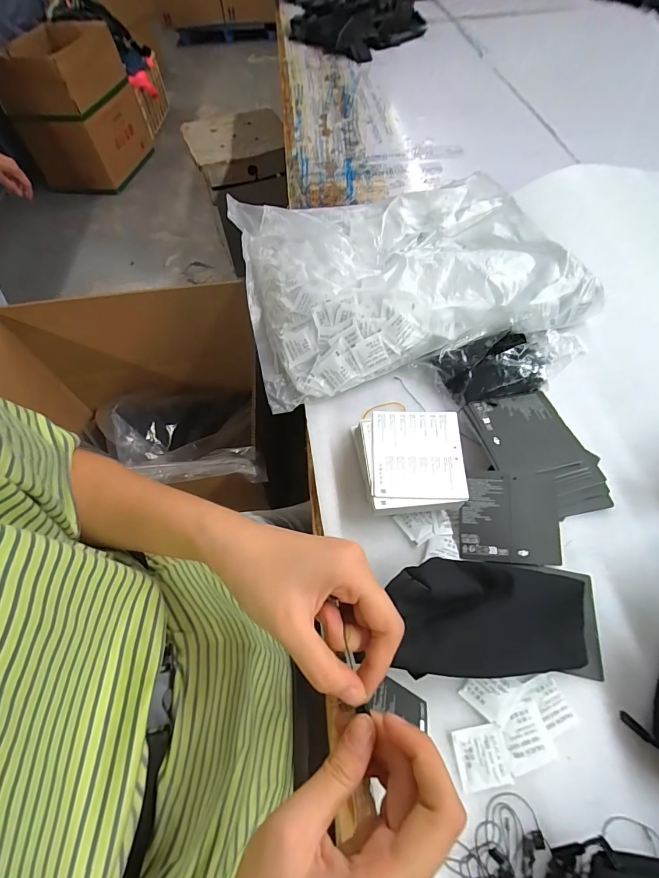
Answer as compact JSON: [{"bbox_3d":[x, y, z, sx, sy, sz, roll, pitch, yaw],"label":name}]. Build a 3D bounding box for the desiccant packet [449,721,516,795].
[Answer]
[{"bbox_3d":[0.120,0.251,0.301,0.040,0.004,0.038,-9,59,-2],"label":"desiccant packet"}]

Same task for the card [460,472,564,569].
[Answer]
[{"bbox_3d":[0.185,0.079,0.390,0.100,0.011,0.089,4,77,-1],"label":"card"}]

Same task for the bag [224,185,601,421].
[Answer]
[{"bbox_3d":[0.110,-0.249,0.547,0.459,0.070,0.366,-12,59,-4],"label":"bag"}]

